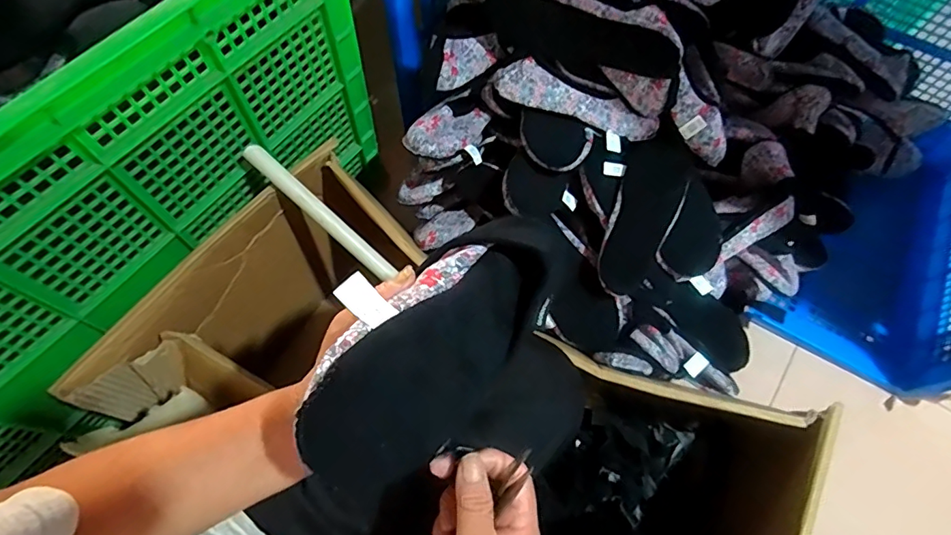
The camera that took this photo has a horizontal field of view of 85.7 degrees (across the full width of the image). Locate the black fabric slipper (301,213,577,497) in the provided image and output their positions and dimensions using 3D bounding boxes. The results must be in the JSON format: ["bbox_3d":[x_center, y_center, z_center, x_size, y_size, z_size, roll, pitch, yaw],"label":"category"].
[{"bbox_3d":[-0.016,0.037,0.357,0.252,0.060,0.111,-43,106,-38],"label":"black fabric slipper"}]

